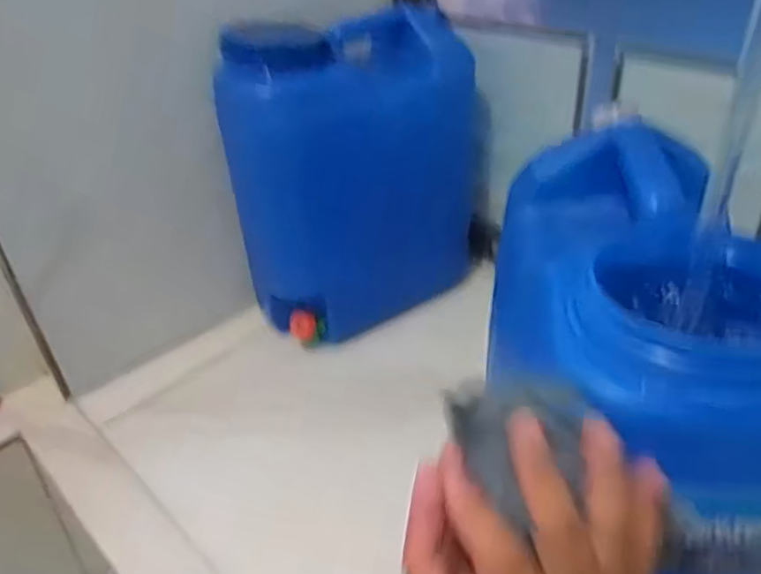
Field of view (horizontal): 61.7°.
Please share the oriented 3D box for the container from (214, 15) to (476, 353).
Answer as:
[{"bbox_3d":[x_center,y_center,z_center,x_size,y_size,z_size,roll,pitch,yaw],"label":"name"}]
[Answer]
[{"bbox_3d":[-0.024,-0.158,0.873,0.301,0.387,0.178,-32,45,-33],"label":"container"}]

